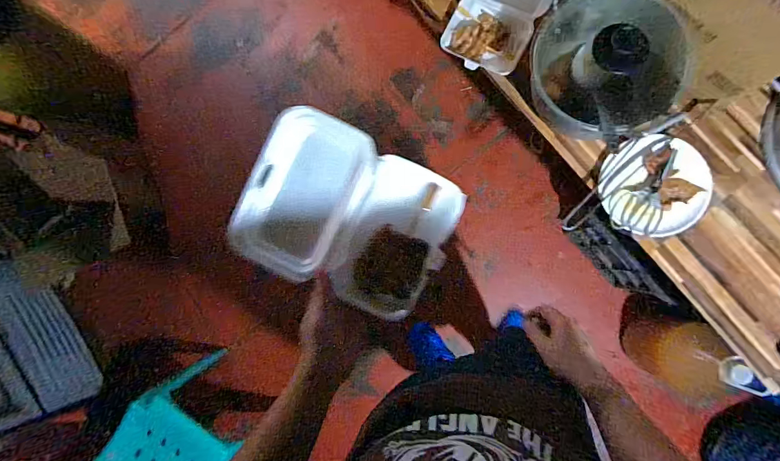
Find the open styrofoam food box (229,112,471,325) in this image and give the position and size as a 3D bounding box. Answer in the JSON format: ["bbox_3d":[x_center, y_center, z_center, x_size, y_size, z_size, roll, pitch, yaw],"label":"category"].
[{"bbox_3d":[-0.048,-0.017,0.438,0.222,0.045,0.172,25,89,9],"label":"open styrofoam food box"}]

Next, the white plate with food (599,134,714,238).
[{"bbox_3d":[0.524,-0.088,0.773,0.194,0.038,0.193,-1,85,8],"label":"white plate with food"}]

